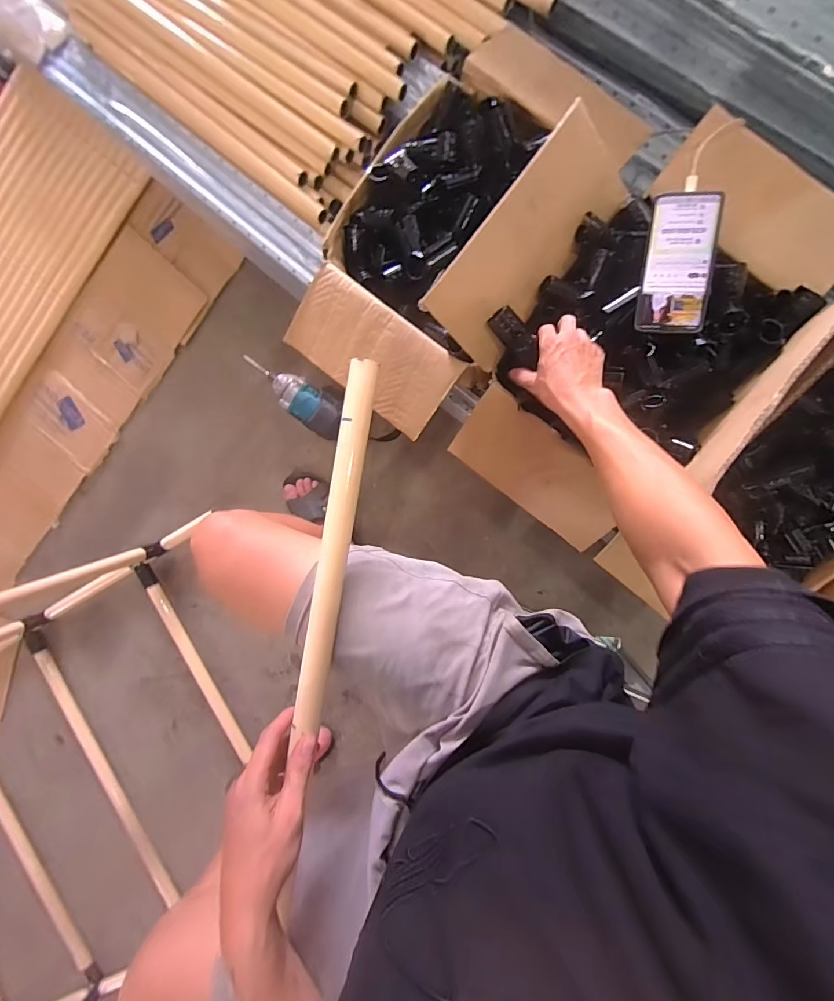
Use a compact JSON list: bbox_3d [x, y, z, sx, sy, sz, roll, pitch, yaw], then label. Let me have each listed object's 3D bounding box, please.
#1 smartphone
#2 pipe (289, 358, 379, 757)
[{"bbox_3d":[0.318,-0.288,0.541,0.076,0.005,0.160,8,98,20],"label":"smartphone"},{"bbox_3d":[-0.077,0.045,0.427,0.026,0.022,0.351,10,91,7],"label":"pipe"}]

